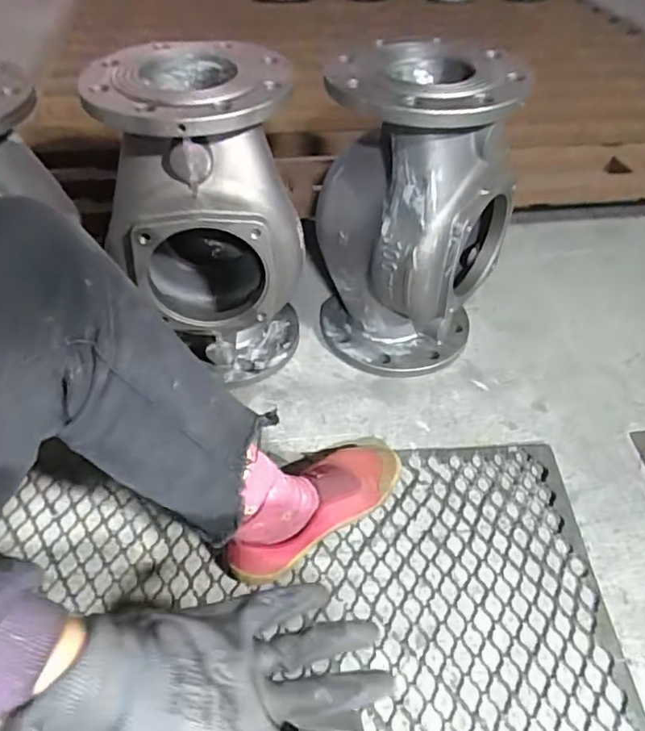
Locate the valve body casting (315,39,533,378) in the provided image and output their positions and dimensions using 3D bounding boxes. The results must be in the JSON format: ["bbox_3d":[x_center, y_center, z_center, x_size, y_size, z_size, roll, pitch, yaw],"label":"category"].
[{"bbox_3d":[0.103,-0.177,0.749,0.214,0.379,0.187,34,54,28],"label":"valve body casting"}]

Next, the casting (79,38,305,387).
[{"bbox_3d":[-0.136,-0.169,0.728,0.214,0.361,0.196,0,46,-1],"label":"casting"}]

